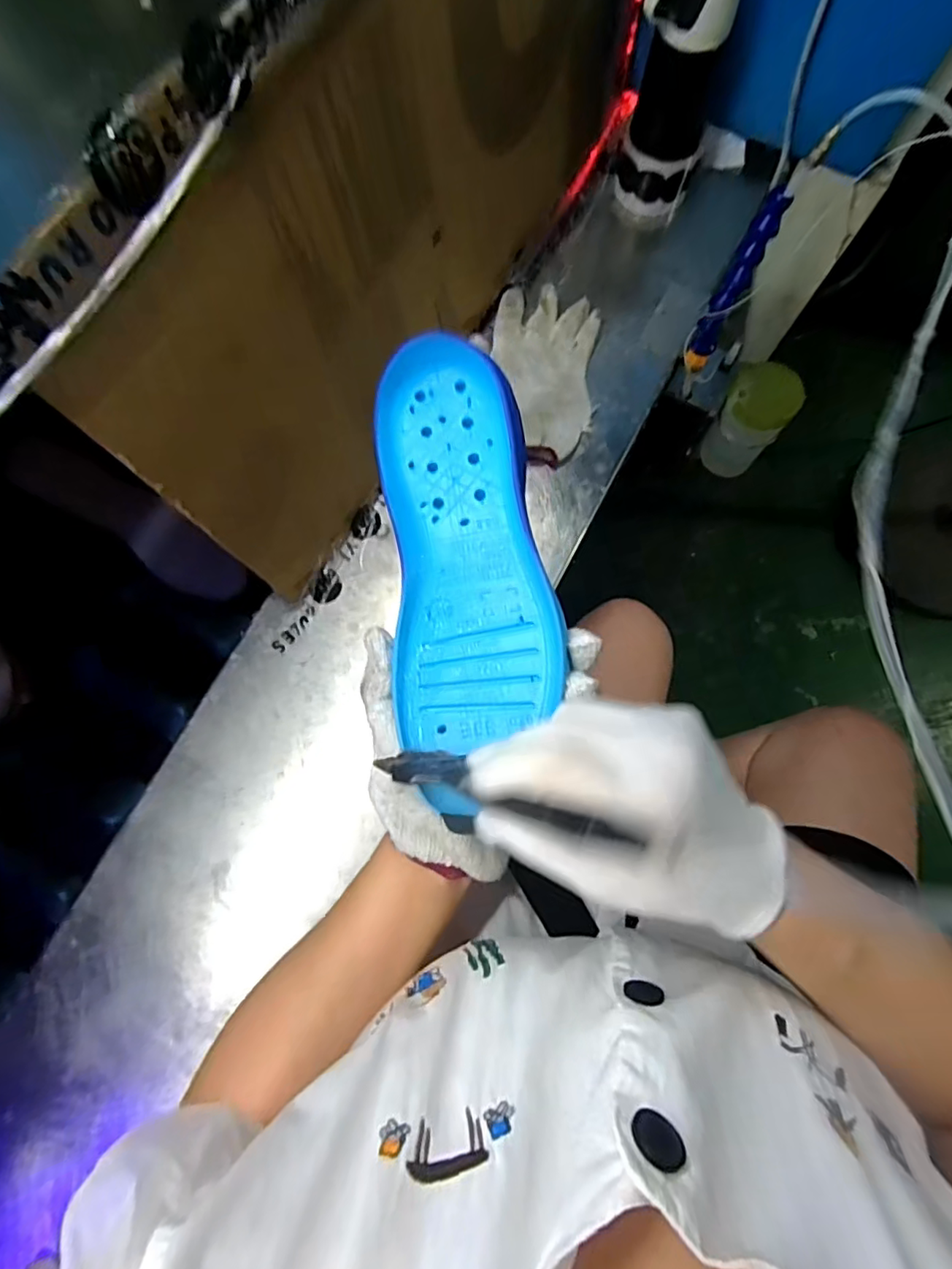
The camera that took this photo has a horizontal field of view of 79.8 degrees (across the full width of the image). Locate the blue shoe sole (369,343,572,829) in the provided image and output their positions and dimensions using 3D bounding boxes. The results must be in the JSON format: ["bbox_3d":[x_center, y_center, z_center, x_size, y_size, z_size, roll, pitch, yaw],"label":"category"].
[{"bbox_3d":[-0.004,-0.037,0.307,0.086,0.028,0.249,-6,89,0],"label":"blue shoe sole"}]

